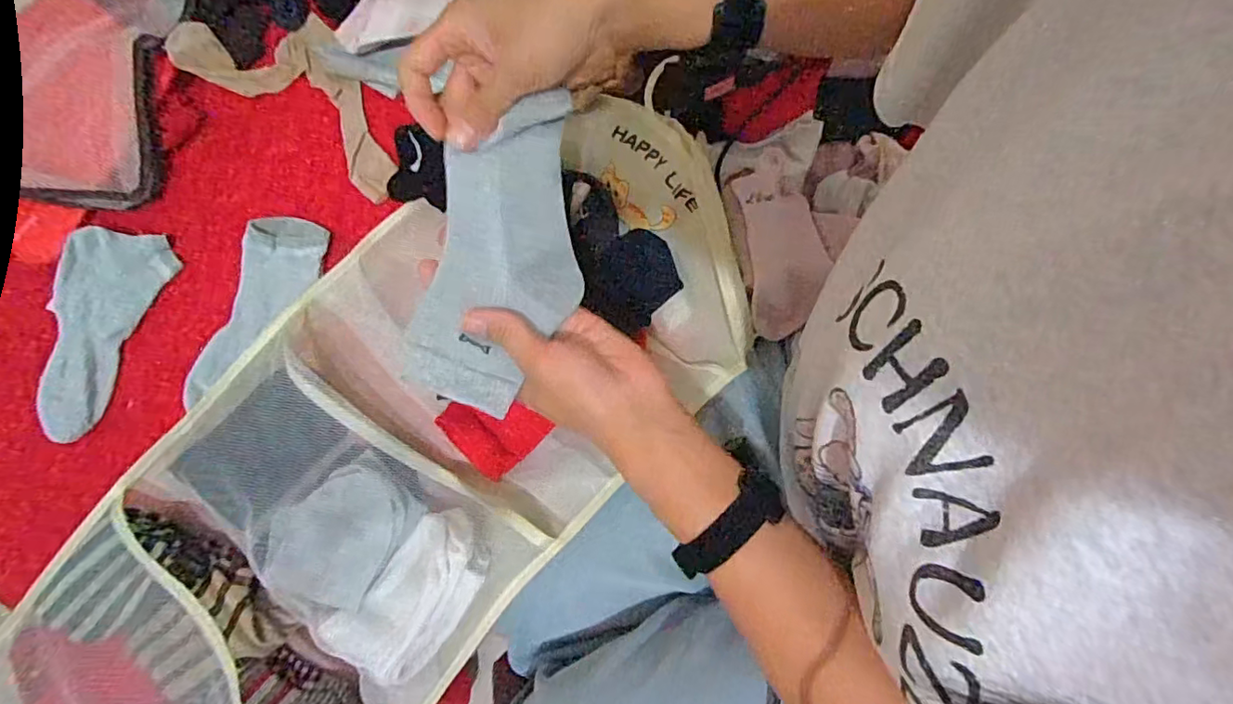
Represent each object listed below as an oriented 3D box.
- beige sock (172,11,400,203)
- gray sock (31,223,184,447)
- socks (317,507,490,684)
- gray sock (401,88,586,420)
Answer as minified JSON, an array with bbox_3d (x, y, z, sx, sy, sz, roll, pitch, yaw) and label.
[{"bbox_3d":[-0.312,-0.279,0.601,0.260,0.042,0.134,33,80,6],"label":"beige sock"},{"bbox_3d":[-0.496,-0.023,0.544,0.087,0.028,0.198,19,79,4],"label":"gray sock"},{"bbox_3d":[-0.167,0.203,0.469,0.083,0.035,0.155,43,82,8],"label":"socks"},{"bbox_3d":[-0.072,-0.065,0.385,0.094,0.039,0.198,15,86,3],"label":"gray sock"}]

